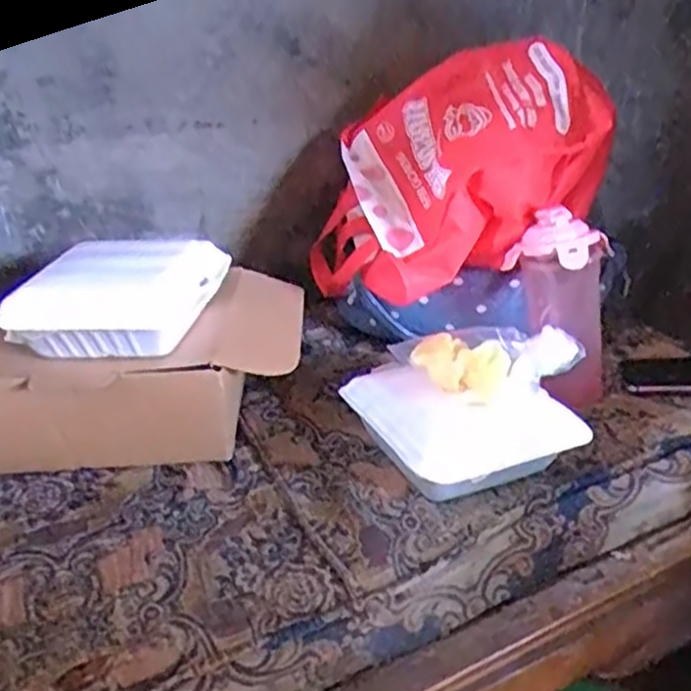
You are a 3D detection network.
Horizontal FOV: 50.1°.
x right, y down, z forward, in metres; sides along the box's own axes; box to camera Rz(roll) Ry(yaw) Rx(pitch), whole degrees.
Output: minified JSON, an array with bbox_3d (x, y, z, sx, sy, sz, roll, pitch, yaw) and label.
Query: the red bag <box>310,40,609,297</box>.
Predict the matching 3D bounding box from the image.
[{"bbox_3d":[0.119,-0.197,0.875,0.259,0.237,0.293,-22,35,-31],"label":"red bag"}]

